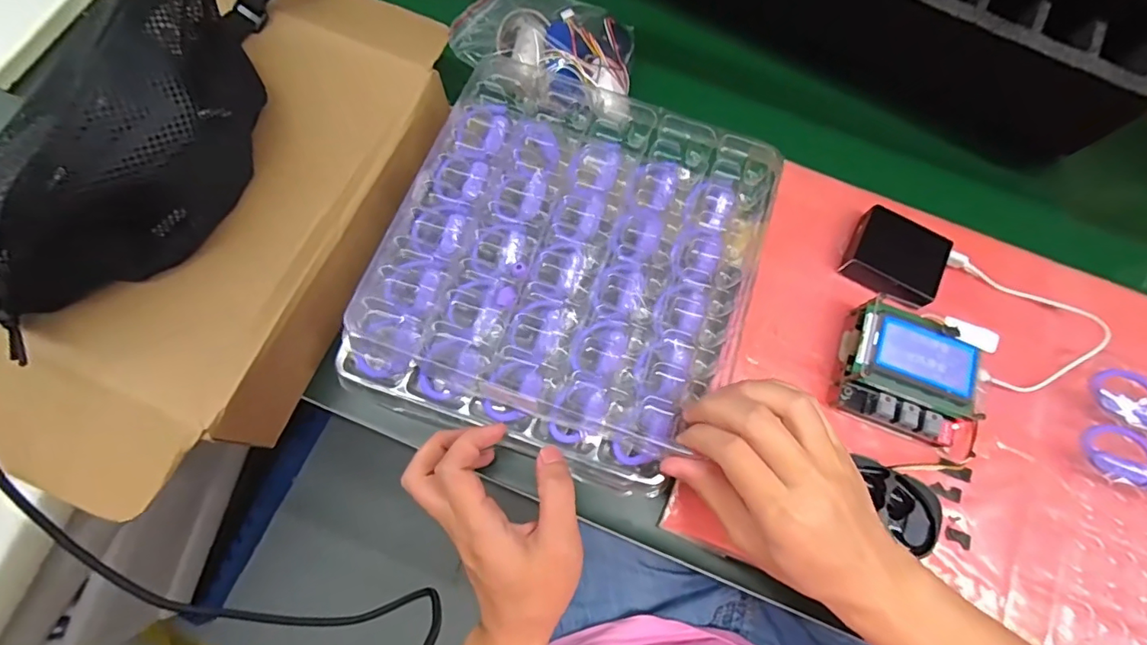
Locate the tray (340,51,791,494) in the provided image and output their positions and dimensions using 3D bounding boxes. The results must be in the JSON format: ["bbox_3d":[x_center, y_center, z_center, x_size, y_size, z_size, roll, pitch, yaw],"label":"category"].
[{"bbox_3d":[0.001,-0.045,0.391,0.251,0.046,0.284,21,75,4],"label":"tray"}]

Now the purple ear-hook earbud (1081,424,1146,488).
[{"bbox_3d":[0.440,0.111,0.400,0.075,0.021,0.041,26,76,5],"label":"purple ear-hook earbud"}]

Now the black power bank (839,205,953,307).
[{"bbox_3d":[0.281,-0.055,0.454,0.077,0.023,0.074,29,76,6],"label":"black power bank"}]

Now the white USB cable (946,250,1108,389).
[{"bbox_3d":[0.371,0.009,0.446,0.133,0.019,0.095,28,82,11],"label":"white USB cable"}]

